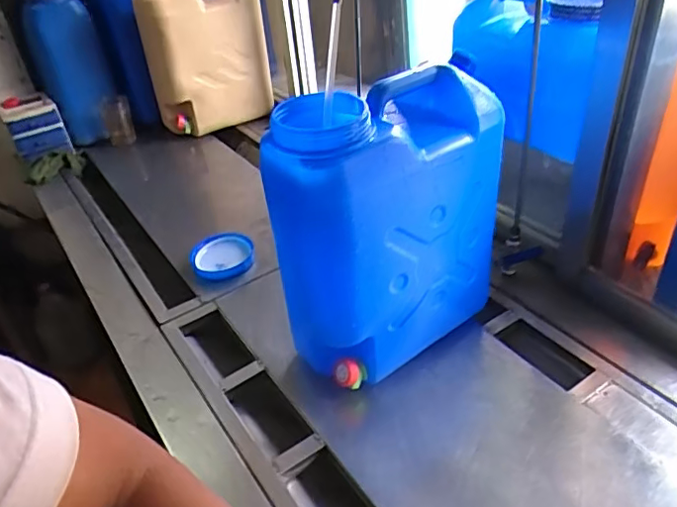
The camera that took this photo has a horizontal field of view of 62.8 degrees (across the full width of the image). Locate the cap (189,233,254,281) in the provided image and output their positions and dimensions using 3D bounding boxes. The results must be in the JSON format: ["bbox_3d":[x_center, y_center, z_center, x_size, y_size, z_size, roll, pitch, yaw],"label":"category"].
[{"bbox_3d":[-0.230,0.004,1.099,0.121,0.031,0.116,-4,37,3],"label":"cap"}]

